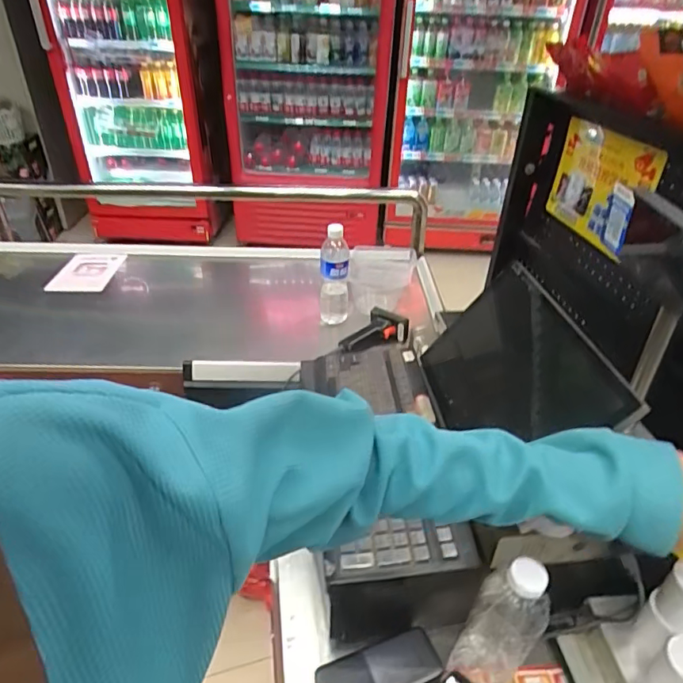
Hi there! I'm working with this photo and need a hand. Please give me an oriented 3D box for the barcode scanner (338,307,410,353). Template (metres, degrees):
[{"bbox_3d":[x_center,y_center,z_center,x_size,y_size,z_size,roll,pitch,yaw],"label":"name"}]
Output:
[{"bbox_3d":[0.066,-0.022,1.098,0.142,0.069,0.076,-1,35,-5],"label":"barcode scanner"}]

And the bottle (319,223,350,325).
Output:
[{"bbox_3d":[-0.015,-0.140,1.118,0.065,0.250,0.073,1,35,-2],"label":"bottle"}]

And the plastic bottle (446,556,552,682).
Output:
[{"bbox_3d":[0.156,0.283,0.506,0.055,0.226,0.065,-25,43,-33],"label":"plastic bottle"}]

